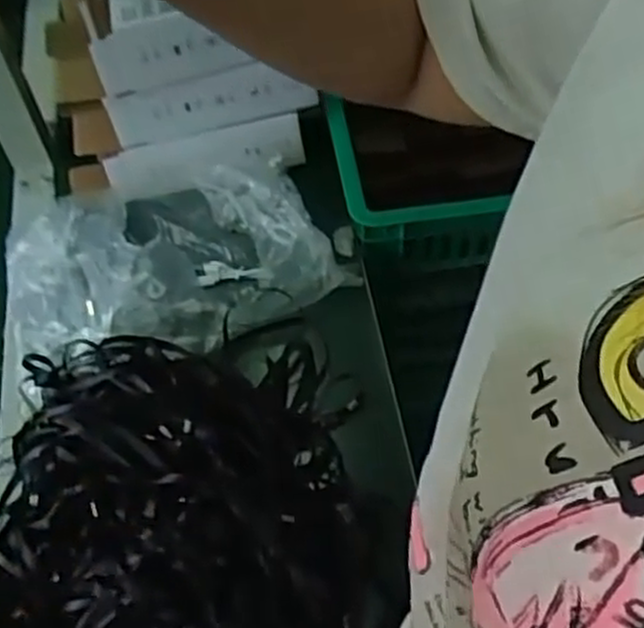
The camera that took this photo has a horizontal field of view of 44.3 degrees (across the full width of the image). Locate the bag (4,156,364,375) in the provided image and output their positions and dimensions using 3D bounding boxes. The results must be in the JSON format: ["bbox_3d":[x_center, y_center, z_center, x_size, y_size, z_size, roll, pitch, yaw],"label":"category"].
[{"bbox_3d":[-0.142,-0.056,0.728,0.300,0.073,0.187,-19,59,-10],"label":"bag"}]

